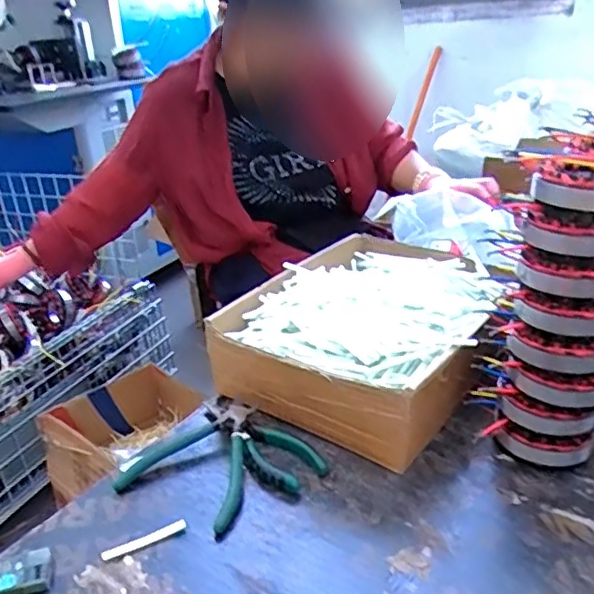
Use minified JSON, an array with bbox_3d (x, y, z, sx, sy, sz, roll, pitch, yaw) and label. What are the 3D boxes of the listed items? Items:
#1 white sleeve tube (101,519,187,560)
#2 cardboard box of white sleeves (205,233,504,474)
[{"bbox_3d":[-0.126,0.200,0.501,0.068,0.006,0.009,-16,28,-22],"label":"white sleeve tube"},{"bbox_3d":[0.095,0.031,0.693,0.242,0.102,0.329,13,31,33],"label":"cardboard box of white sleeves"}]

